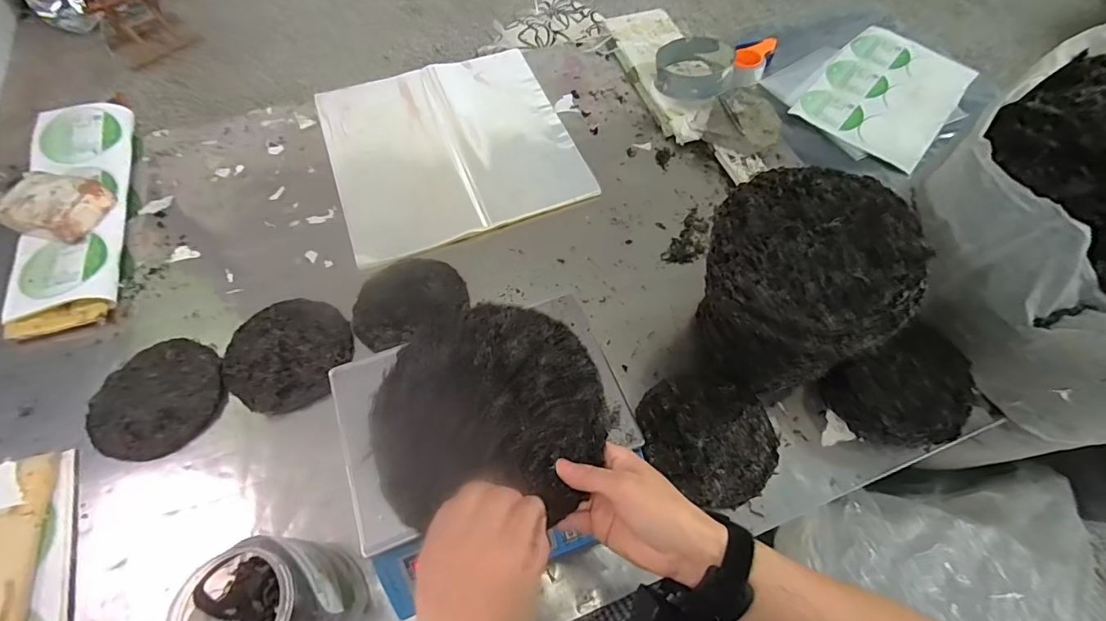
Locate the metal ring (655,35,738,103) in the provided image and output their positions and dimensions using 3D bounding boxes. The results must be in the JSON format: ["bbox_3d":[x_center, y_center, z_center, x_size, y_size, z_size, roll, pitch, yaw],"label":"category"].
[{"bbox_3d":[0.328,-0.558,1.105,0.169,0.081,0.183,0,61,-1],"label":"metal ring"}]

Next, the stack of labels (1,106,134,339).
[{"bbox_3d":[-0.925,-0.201,0.911,0.173,0.056,0.533,-16,63,-10],"label":"stack of labels"}]

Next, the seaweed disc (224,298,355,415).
[{"bbox_3d":[-0.437,0.071,0.789,0.189,0.032,0.190,0,61,-1],"label":"seaweed disc"}]

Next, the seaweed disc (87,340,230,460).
[{"bbox_3d":[-0.627,0.135,0.751,0.186,0.027,0.185,0,61,-1],"label":"seaweed disc"}]

